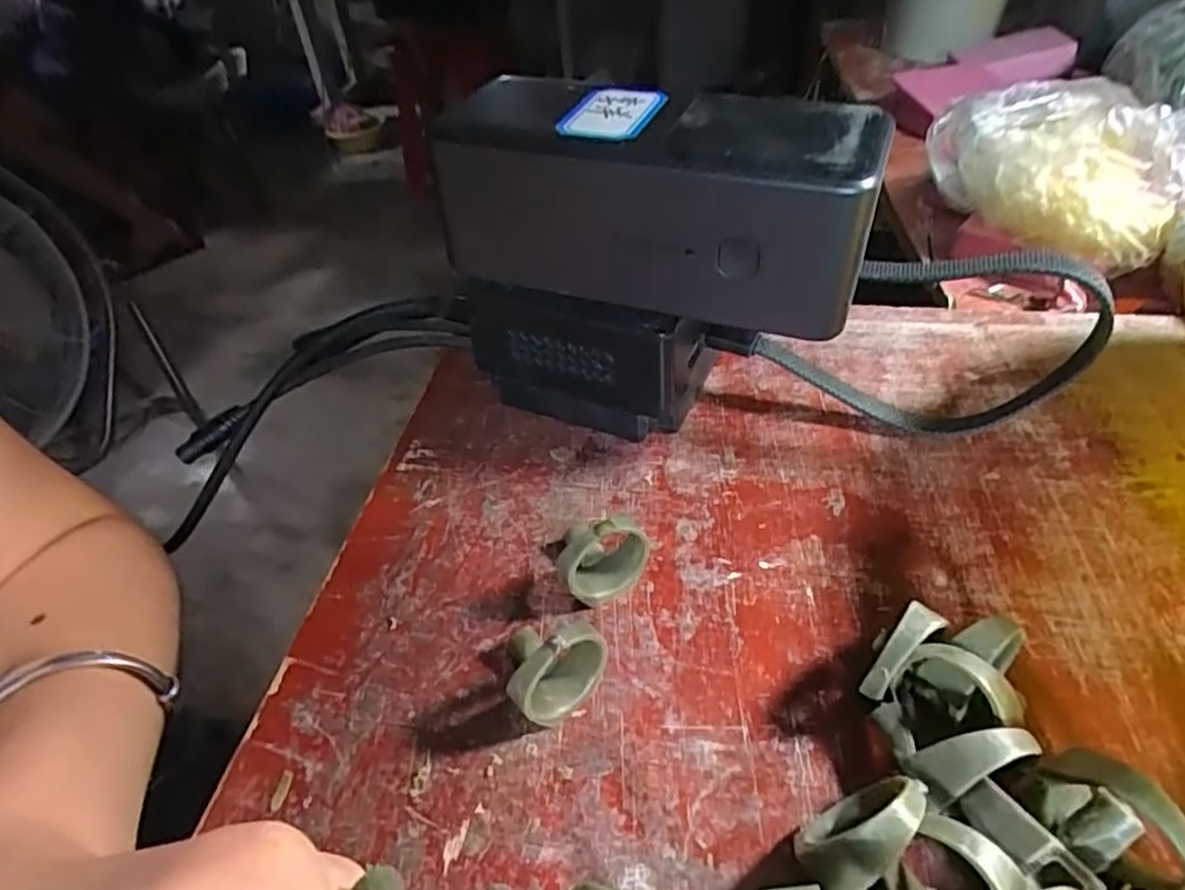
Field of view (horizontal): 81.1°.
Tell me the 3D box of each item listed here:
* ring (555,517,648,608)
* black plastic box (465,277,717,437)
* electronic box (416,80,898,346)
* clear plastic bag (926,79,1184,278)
[{"bbox_3d":[0.002,0.030,0.195,0.025,0.030,0.014,-25,46,-20],"label":"ring"},{"bbox_3d":[0.000,-0.037,0.248,0.080,0.053,0.038,13,45,20],"label":"black plastic box"},{"bbox_3d":[0.015,-0.073,0.207,0.127,0.052,0.051,9,44,16],"label":"electronic box"},{"bbox_3d":[0.224,-0.135,0.331,0.082,0.049,0.116,-31,48,-25],"label":"clear plastic bag"}]

